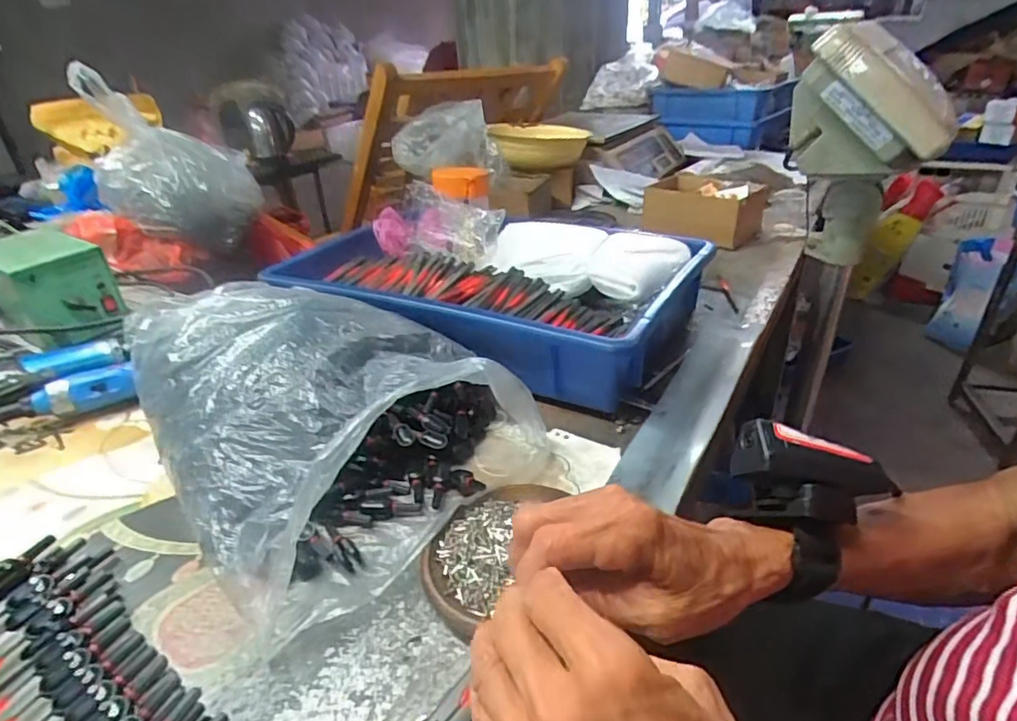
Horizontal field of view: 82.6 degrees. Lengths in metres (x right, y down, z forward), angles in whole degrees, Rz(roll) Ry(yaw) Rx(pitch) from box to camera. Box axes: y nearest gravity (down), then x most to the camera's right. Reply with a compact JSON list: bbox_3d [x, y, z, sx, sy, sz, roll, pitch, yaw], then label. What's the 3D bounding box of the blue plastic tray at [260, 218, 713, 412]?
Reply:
[{"bbox_3d":[-0.026,-0.084,0.638,0.425,0.079,0.272,13,34,25],"label":"blue plastic tray"}]

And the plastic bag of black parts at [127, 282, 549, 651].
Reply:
[{"bbox_3d":[-0.147,0.021,0.465,0.240,0.091,0.336,-23,36,-32],"label":"plastic bag of black parts"}]

